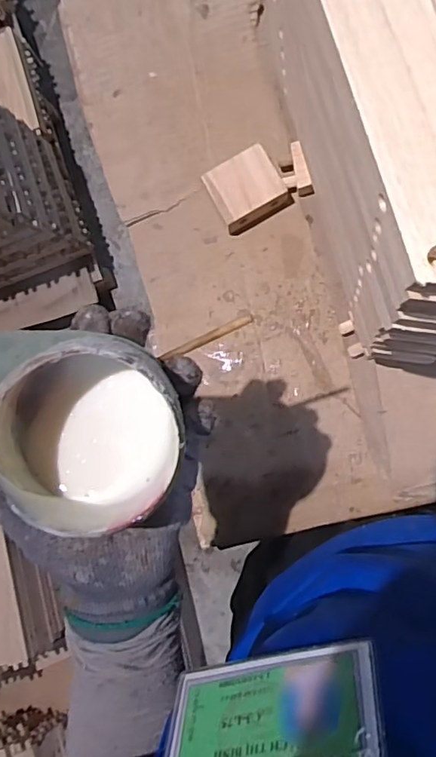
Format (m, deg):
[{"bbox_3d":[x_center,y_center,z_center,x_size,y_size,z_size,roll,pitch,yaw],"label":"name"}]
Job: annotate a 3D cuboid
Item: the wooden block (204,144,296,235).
[{"bbox_3d":[0.028,-0.176,0.516,0.064,0.034,0.058,-33,83,7],"label":"wooden block"}]

